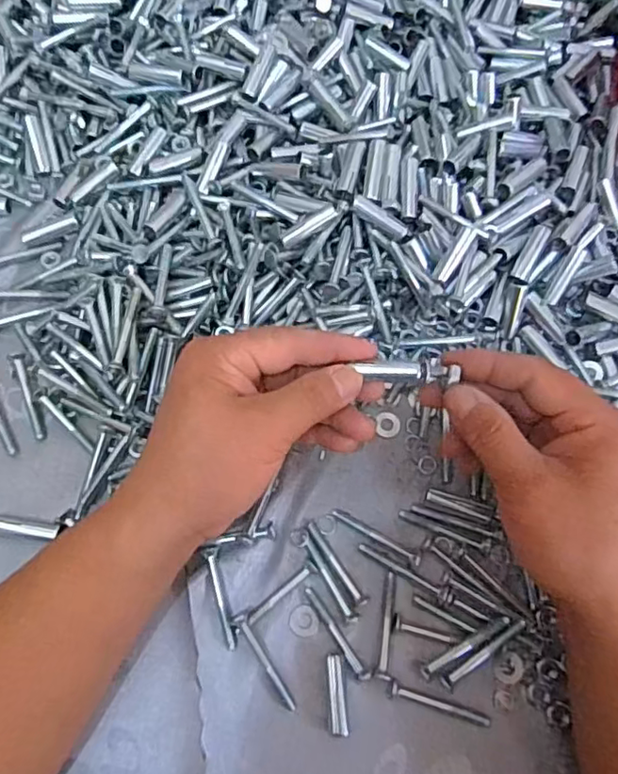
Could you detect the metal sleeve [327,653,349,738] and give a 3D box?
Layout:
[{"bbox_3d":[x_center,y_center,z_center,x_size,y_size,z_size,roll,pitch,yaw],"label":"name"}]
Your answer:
[{"bbox_3d":[0.015,0.164,0.322,0.009,0.007,0.038,-2,70,-3],"label":"metal sleeve"}]

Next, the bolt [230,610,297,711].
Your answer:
[{"bbox_3d":[-0.024,0.148,0.325,0.008,0.009,0.057,-29,74,-12],"label":"bolt"}]

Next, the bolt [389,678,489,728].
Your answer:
[{"bbox_3d":[0.070,0.171,0.322,0.056,0.007,0.008,18,70,4],"label":"bolt"}]

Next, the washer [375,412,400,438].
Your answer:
[{"bbox_3d":[0.050,0.024,0.381,0.015,0.004,0.016,1,70,-2],"label":"washer"}]

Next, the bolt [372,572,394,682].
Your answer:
[{"bbox_3d":[0.043,0.133,0.335,0.009,0.007,0.056,9,70,1],"label":"bolt"}]

